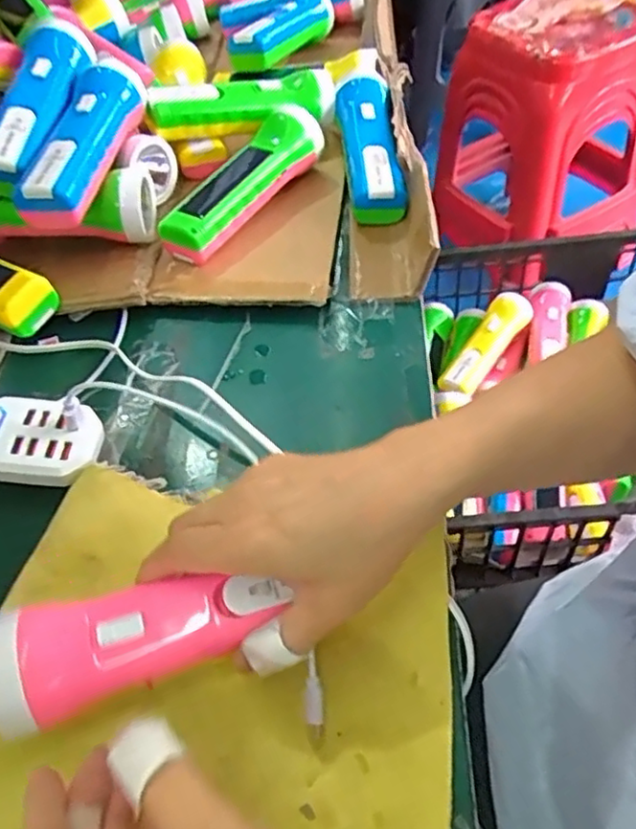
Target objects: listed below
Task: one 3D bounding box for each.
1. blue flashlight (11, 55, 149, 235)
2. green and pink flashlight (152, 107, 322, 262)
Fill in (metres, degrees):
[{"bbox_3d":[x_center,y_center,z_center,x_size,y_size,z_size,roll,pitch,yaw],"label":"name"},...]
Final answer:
[{"bbox_3d":[-0.169,-0.205,0.477,0.046,0.037,0.180,3,52,10],"label":"blue flashlight"},{"bbox_3d":[-0.055,-0.184,0.521,0.045,0.044,0.166,23,58,24],"label":"green and pink flashlight"}]

